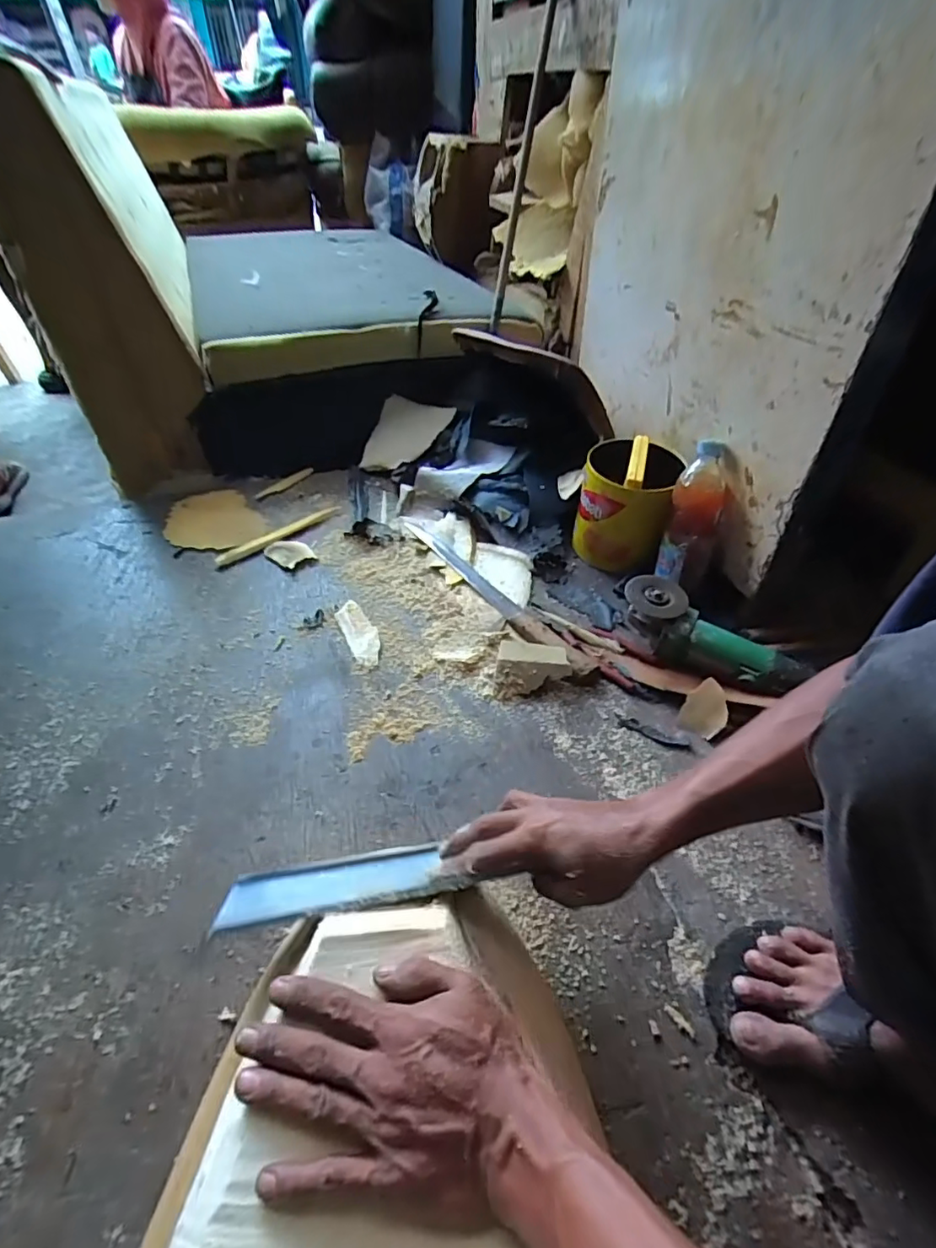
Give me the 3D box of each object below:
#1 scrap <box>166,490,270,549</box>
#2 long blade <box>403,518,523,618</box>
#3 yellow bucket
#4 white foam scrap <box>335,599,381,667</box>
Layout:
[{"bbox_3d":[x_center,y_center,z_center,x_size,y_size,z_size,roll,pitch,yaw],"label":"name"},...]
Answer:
[{"bbox_3d":[-0.455,-0.185,0.969,0.145,0.021,0.197,-31,55,-27],"label":"scrap"},{"bbox_3d":[-0.013,-0.101,0.894,0.038,0.012,0.309,-27,53,-24],"label":"long blade"},{"bbox_3d":[0.252,-0.193,0.882,0.139,0.159,0.178,17,49,14],"label":"yellow bucket"},{"bbox_3d":[-0.156,0.009,0.782,0.041,0.011,0.130,-20,51,-19],"label":"white foam scrap"}]

